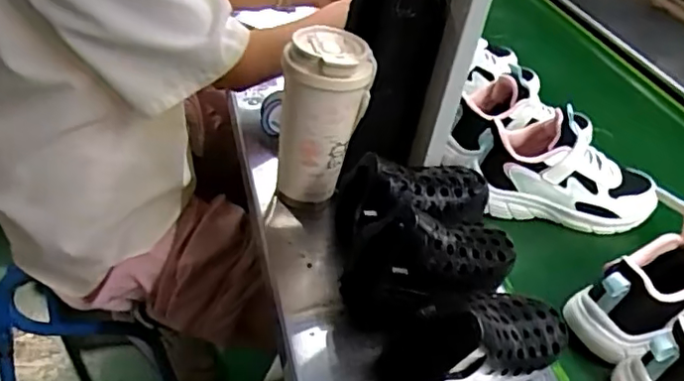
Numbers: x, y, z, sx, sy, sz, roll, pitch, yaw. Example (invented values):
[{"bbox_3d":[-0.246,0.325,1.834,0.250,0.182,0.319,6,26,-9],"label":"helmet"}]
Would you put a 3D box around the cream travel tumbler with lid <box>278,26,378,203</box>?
[{"bbox_3d":[-0.019,-0.072,0.632,0.086,0.179,0.079,7,38,-1],"label":"cream travel tumbler with lid"}]

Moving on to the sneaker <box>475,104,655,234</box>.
[{"bbox_3d":[0.283,-0.032,0.744,0.230,0.125,0.083,7,38,0],"label":"sneaker"}]

